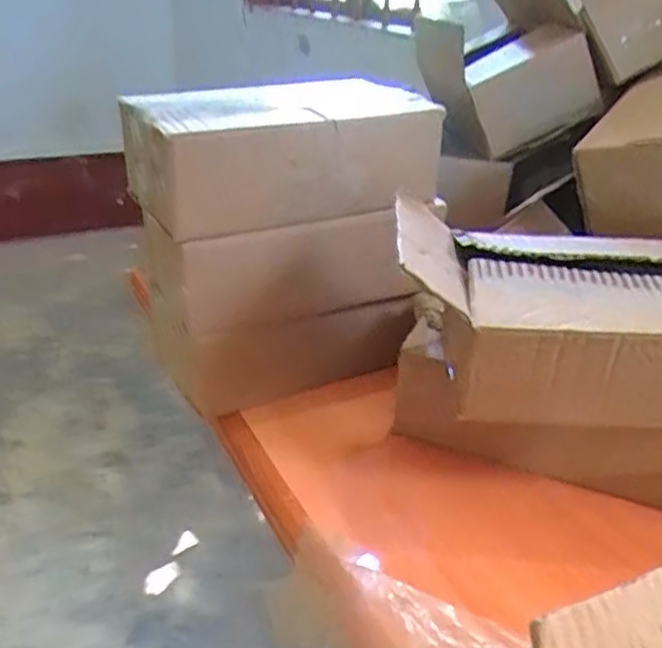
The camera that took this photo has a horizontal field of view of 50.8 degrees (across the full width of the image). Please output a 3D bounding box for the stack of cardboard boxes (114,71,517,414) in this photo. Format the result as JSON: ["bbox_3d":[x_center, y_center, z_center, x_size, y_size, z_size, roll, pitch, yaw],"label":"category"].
[{"bbox_3d":[-0.033,-0.063,0.538,0.205,0.212,0.107,-16,32,-30],"label":"stack of cardboard boxes"}]

